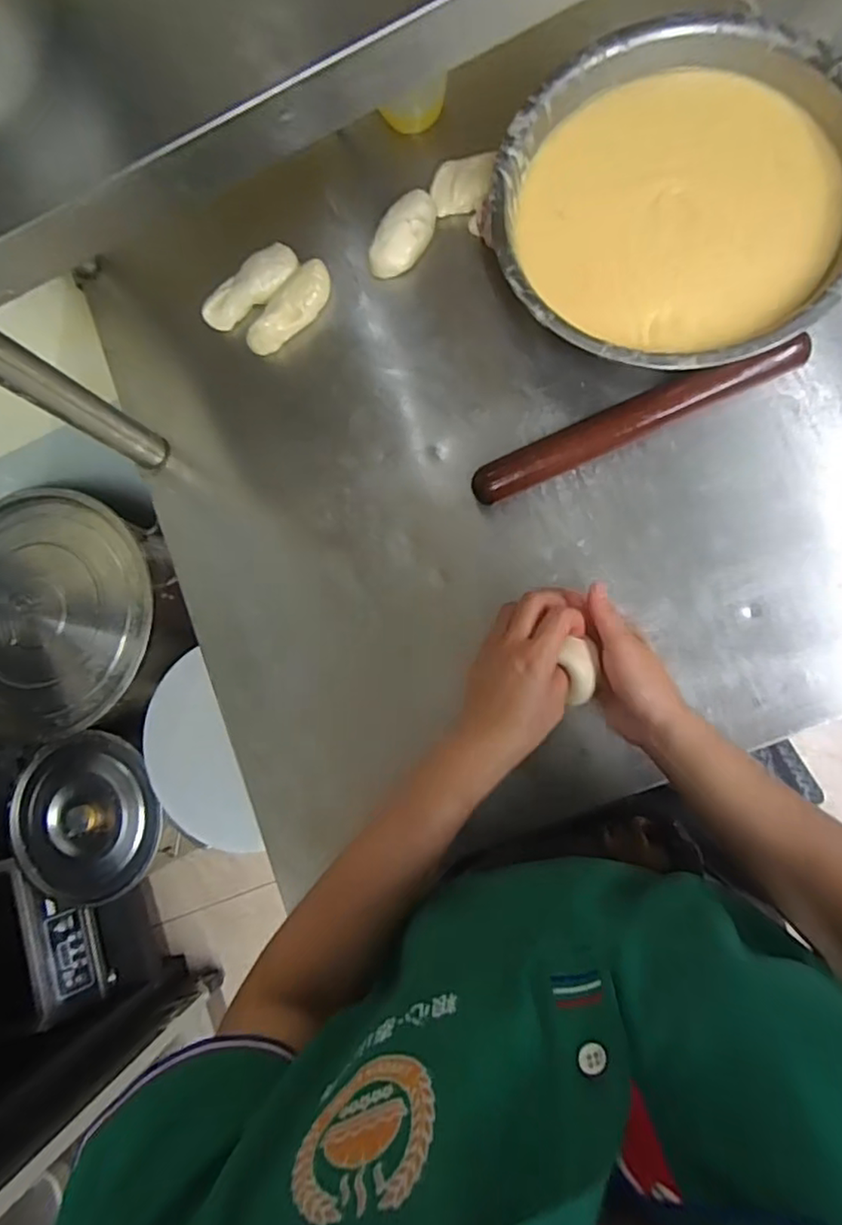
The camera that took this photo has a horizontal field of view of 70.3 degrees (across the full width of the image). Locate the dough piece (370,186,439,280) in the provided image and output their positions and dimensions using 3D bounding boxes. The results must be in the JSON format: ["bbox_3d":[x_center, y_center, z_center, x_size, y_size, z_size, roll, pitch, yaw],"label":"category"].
[{"bbox_3d":[-0.018,-0.397,0.628,0.045,0.027,0.093,29,90,10],"label":"dough piece"}]

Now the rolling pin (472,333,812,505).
[{"bbox_3d":[0.203,-0.182,0.566,0.321,0.040,0.041,-23,82,6],"label":"rolling pin"}]

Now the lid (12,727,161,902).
[{"bbox_3d":[-0.636,0.392,1.151,0.304,0.059,0.307,-1,85,9],"label":"lid"}]

